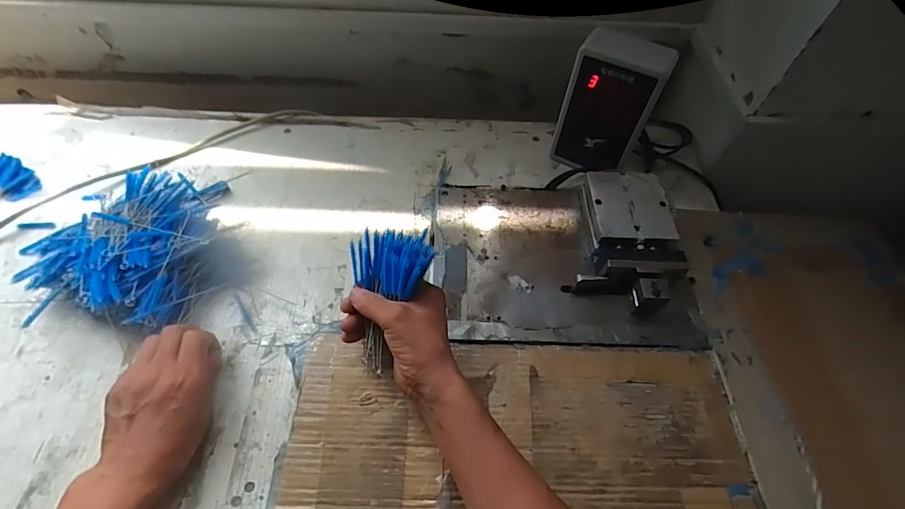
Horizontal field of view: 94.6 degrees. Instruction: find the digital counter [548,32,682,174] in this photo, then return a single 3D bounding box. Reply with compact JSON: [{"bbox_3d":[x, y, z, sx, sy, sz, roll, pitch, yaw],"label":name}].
[{"bbox_3d":[0.194,-0.182,0.539,0.105,0.196,0.036,20,58,10],"label":"digital counter"}]

